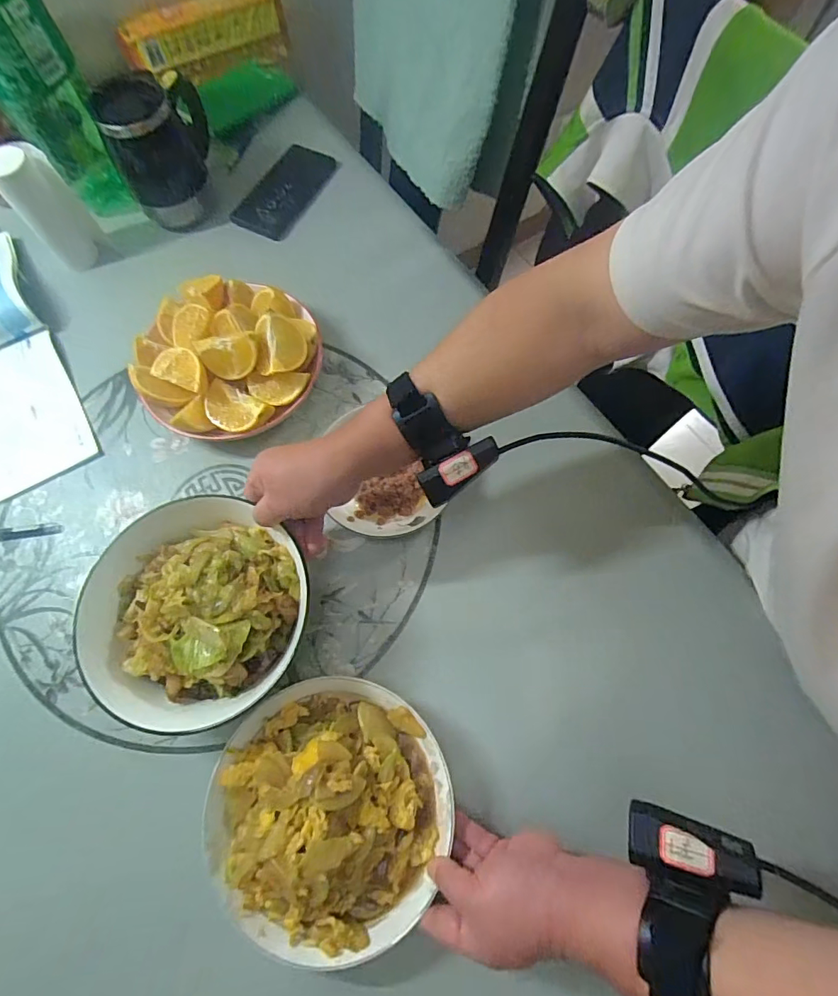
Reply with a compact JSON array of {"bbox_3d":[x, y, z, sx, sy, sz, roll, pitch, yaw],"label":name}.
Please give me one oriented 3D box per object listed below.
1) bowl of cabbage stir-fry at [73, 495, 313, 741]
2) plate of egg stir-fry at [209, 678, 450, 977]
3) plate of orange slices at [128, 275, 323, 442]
[{"bbox_3d":[-0.196,0.093,0.419,0.189,0.057,0.183,33,75,10],"label":"bowl of cabbage stir-fry"},{"bbox_3d":[-0.074,0.248,0.380,0.187,0.052,0.190,0,72,0],"label":"plate of egg stir-fry"},{"bbox_3d":[-0.203,-0.155,0.523,0.184,0.078,0.184,0,72,0],"label":"plate of orange slices"}]

